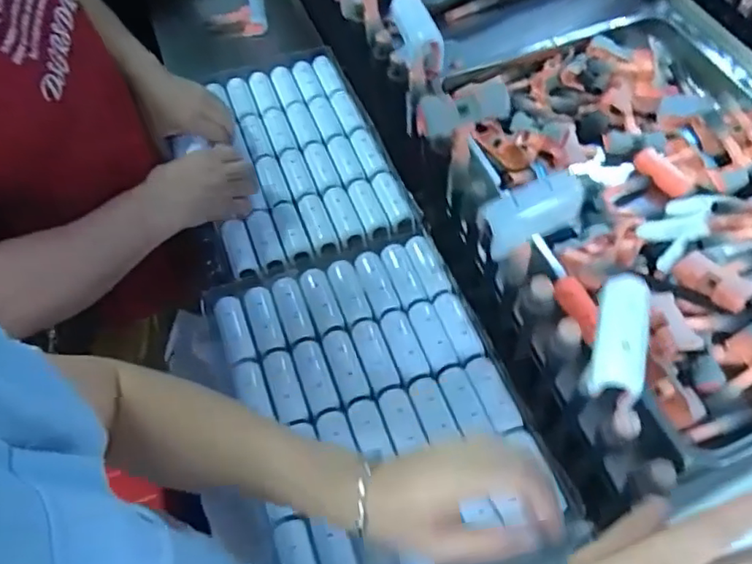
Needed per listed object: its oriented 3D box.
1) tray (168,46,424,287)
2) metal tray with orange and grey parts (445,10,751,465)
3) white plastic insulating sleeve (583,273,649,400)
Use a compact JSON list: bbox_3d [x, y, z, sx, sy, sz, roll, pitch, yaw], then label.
[{"bbox_3d":[-0.111,-0.162,0.729,0.232,0.022,0.325,-19,62,-9],"label":"tray"},{"bbox_3d":[0.367,-0.118,0.712,0.393,0.070,0.562,-16,62,-7],"label":"metal tray with orange and grey parts"},{"bbox_3d":[0.151,0.033,0.360,0.030,0.021,0.075,12,79,7],"label":"white plastic insulating sleeve"}]

